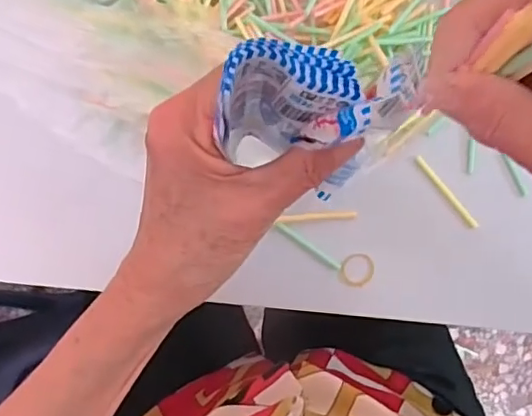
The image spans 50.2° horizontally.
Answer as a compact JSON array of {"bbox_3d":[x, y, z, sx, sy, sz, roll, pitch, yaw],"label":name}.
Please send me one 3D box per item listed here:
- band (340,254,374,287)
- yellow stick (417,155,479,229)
[{"bbox_3d":[0.060,0.041,0.373,0.022,0.005,0.022,0,84,1],"label":"band"},{"bbox_3d":[0.120,-0.010,0.378,0.005,0.005,0.059,-38,85,-3],"label":"yellow stick"}]

